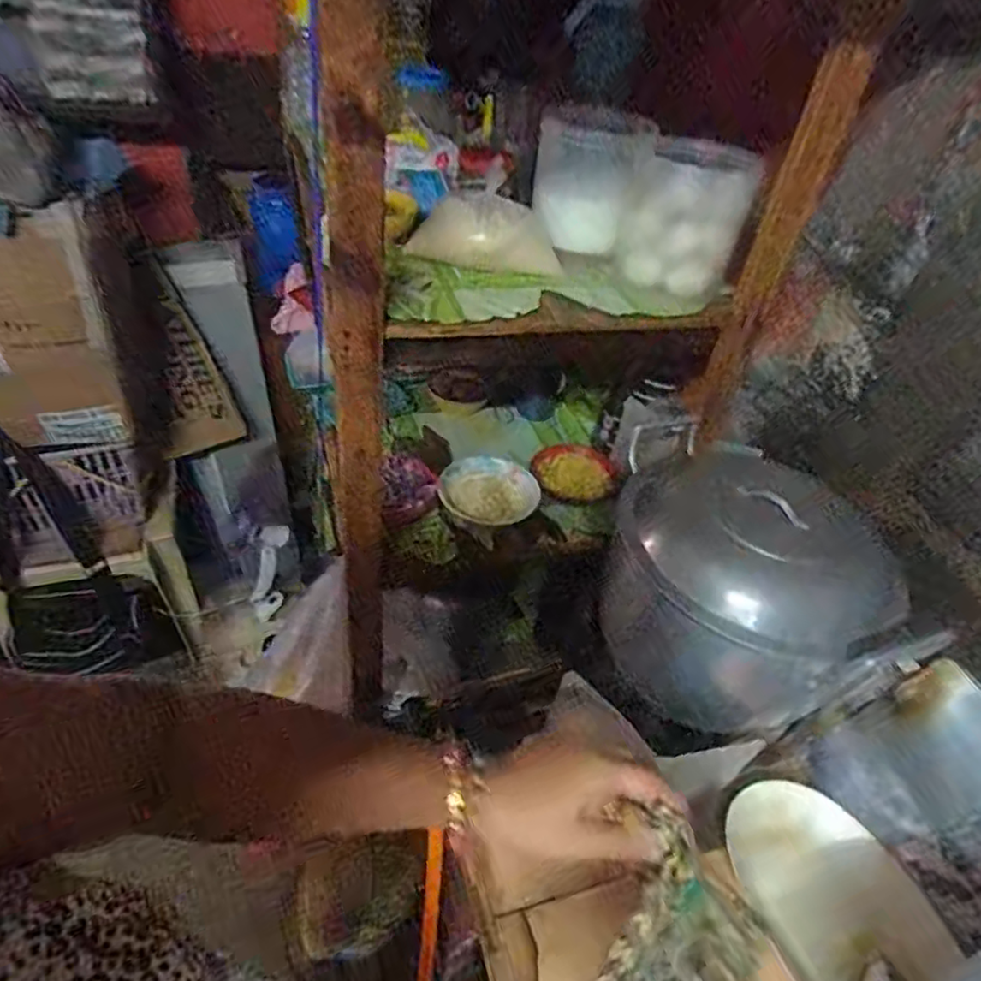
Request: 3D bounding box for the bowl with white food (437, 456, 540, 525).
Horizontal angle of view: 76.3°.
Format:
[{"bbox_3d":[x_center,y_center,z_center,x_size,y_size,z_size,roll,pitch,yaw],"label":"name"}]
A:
[{"bbox_3d":[-0.002,0.003,0.940,0.132,0.054,0.131,4,40,-3],"label":"bowl with white food"}]

